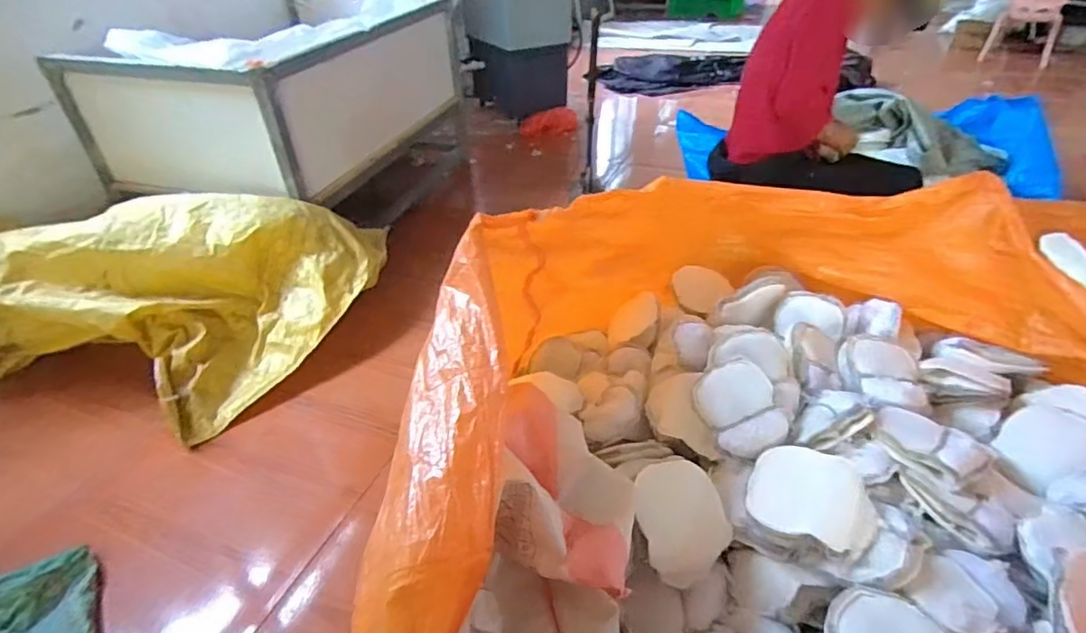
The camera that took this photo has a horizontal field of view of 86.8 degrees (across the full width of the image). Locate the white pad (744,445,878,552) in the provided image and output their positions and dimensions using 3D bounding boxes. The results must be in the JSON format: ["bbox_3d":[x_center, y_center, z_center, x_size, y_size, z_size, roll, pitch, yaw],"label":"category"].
[{"bbox_3d":[0.403,0.267,0.866,0.168,0.022,0.145,8,50,33],"label":"white pad"}]

